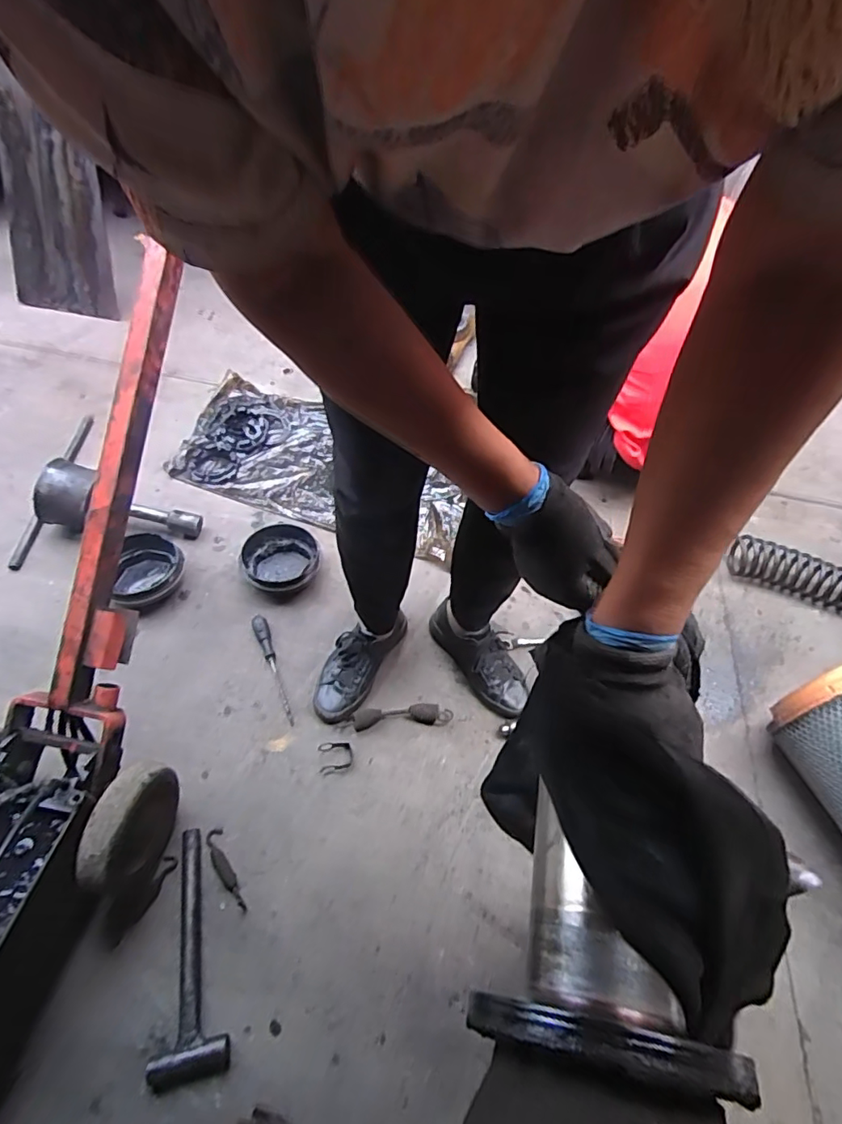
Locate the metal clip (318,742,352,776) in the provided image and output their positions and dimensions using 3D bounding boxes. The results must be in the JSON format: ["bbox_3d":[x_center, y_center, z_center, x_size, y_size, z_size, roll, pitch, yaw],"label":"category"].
[{"bbox_3d":[-0.147,0.334,0.928,0.055,0.005,0.053,-4,52,-9],"label":"metal clip"}]

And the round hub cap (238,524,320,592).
[{"bbox_3d":[-0.296,-0.004,1.149,0.161,0.063,0.156,3,51,-4],"label":"round hub cap"}]

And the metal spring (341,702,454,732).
[{"bbox_3d":[-0.042,0.275,0.974,0.196,0.023,0.038,-3,52,-8],"label":"metal spring"}]

